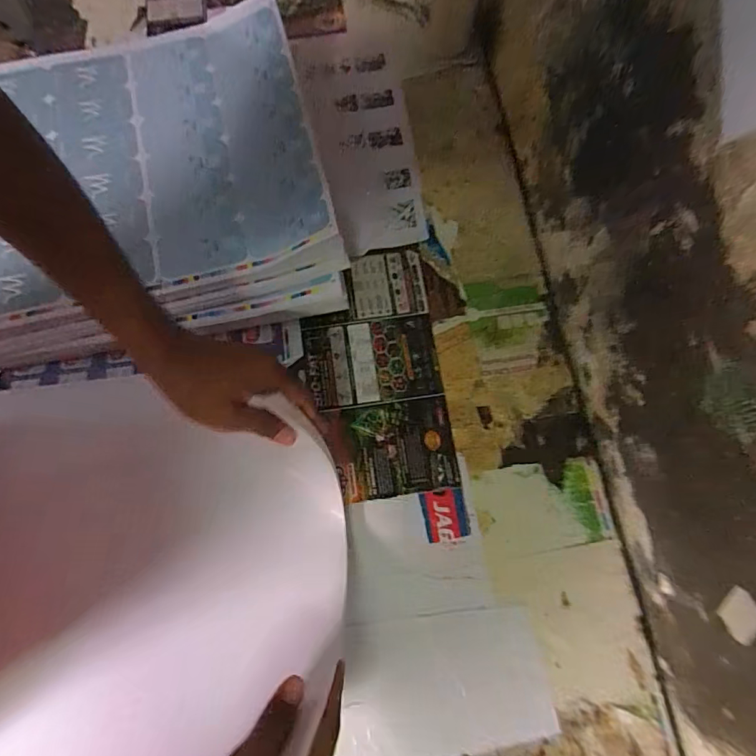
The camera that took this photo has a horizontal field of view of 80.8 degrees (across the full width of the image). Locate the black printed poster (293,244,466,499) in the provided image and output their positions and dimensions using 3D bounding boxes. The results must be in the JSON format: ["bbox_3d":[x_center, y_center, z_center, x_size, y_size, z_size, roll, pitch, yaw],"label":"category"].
[{"bbox_3d":[-0.007,-0.009,0.480,0.144,0.008,0.267,-7,75,-3],"label":"black printed poster"}]

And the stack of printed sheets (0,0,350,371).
[{"bbox_3d":[-0.261,-0.229,0.512,0.383,0.056,0.386,-11,74,-4],"label":"stack of printed sheets"}]

